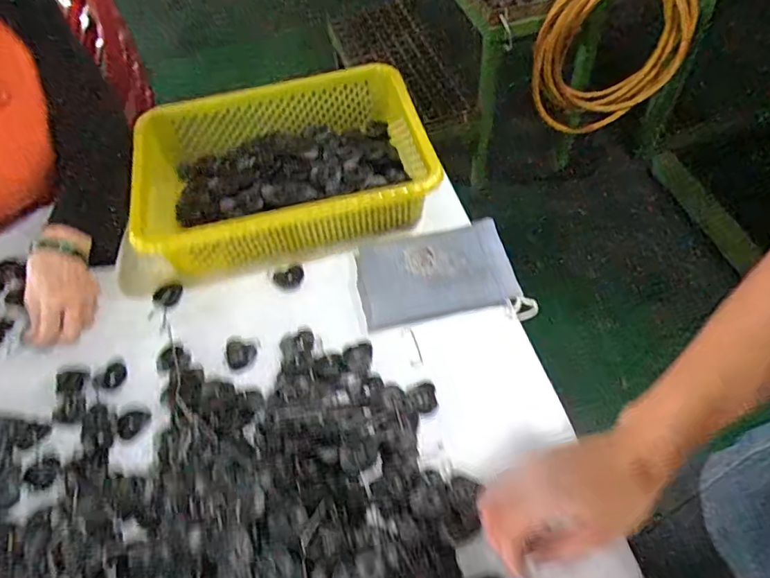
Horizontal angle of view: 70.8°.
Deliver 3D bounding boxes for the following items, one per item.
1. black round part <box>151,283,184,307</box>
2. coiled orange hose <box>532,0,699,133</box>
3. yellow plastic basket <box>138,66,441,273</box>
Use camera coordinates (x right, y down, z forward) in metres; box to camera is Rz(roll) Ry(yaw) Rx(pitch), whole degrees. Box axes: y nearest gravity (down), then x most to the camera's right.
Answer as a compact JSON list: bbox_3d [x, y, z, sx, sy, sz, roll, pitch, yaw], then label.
[{"bbox_3d":[-0.258,0.007,0.638,0.032,0.009,0.033,-2,54,3],"label":"black round part"},{"bbox_3d":[0.517,-0.531,1.220,0.353,0.370,0.053,-11,55,-2],"label":"coiled orange hose"},{"bbox_3d":[-0.125,-0.153,0.698,0.350,0.093,0.270,-12,54,-4],"label":"yellow plastic basket"}]

